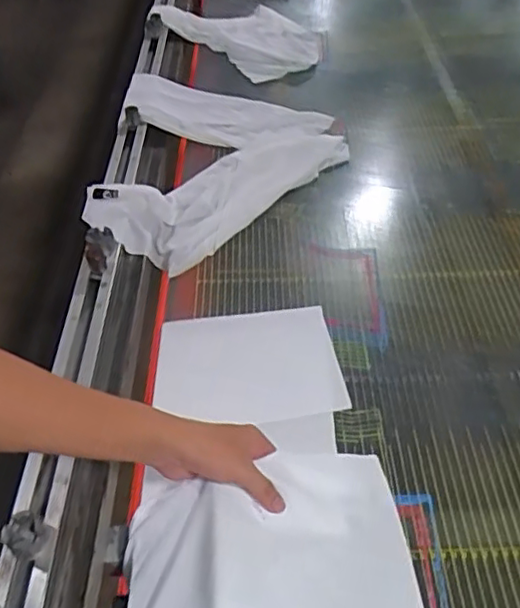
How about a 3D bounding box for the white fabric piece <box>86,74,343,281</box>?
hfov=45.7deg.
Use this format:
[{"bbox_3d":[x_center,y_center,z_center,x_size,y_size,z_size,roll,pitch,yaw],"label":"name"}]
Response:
[{"bbox_3d":[-0.151,-0.294,1.129,0.518,0.054,0.500,33,56,30],"label":"white fabric piece"}]

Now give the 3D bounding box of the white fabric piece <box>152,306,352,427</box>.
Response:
[{"bbox_3d":[-0.017,0.076,0.781,0.224,0.014,0.167,-7,46,-3],"label":"white fabric piece"}]

